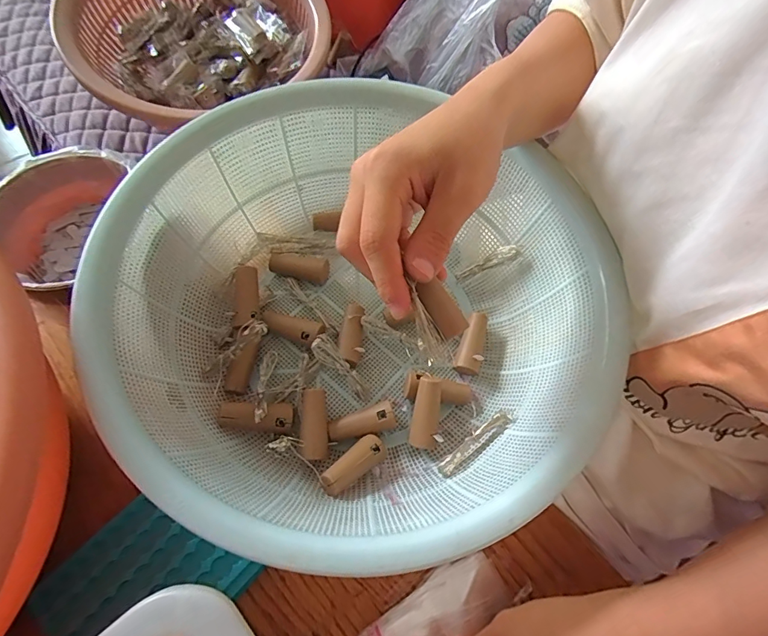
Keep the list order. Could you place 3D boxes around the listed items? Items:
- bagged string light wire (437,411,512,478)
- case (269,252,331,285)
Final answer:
[{"bbox_3d":[0.065,0.088,0.303,0.065,0.012,0.013,-37,72,-18],"label":"bagged string light wire"},{"bbox_3d":[-0.073,-0.045,0.376,0.052,0.019,0.019,11,65,2],"label":"case"}]

